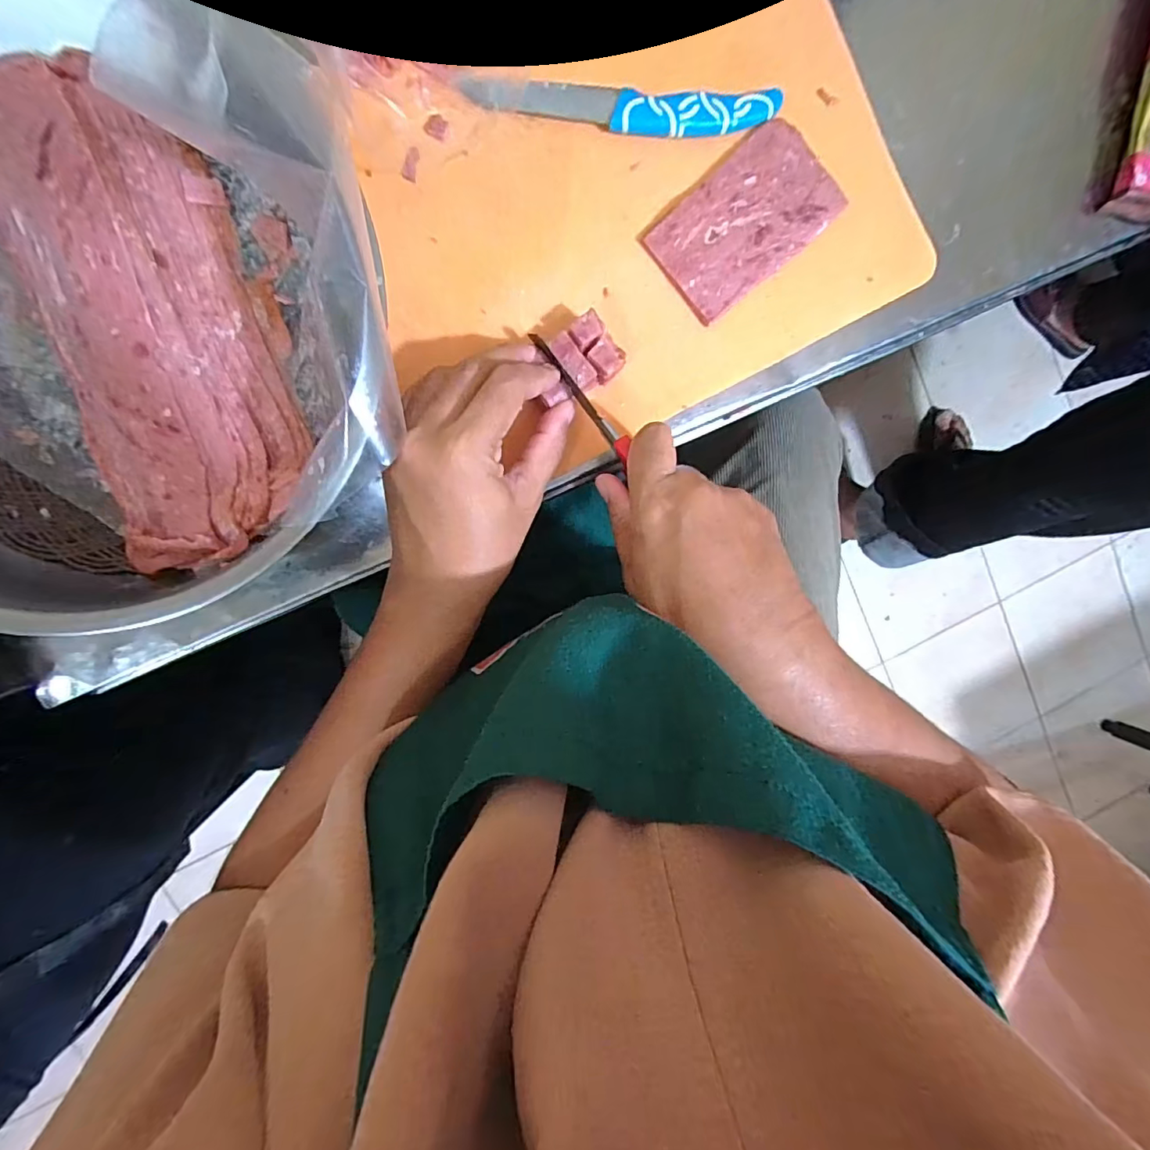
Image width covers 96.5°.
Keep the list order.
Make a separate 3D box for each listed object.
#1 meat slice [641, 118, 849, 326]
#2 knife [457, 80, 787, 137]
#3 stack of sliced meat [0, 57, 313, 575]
[{"bbox_3d":[0.098,-0.204,0.294,0.105,0.008,0.065,-41,100,-1],"label":"meat slice"},{"bbox_3d":[0.029,-0.257,0.281,0.171,0.010,0.026,-3,97,-7],"label":"knife"},{"bbox_3d":[-0.203,-0.114,0.253,0.094,0.047,0.213,-18,99,-5],"label":"stack of sliced meat"}]

